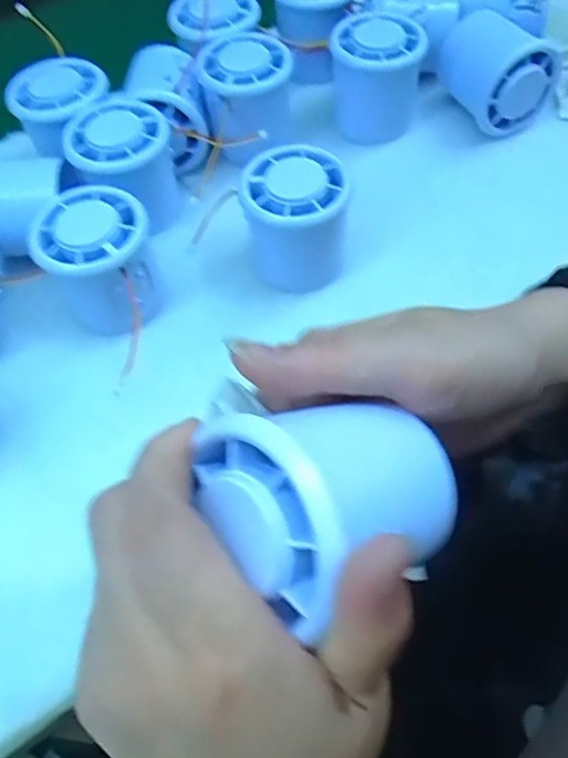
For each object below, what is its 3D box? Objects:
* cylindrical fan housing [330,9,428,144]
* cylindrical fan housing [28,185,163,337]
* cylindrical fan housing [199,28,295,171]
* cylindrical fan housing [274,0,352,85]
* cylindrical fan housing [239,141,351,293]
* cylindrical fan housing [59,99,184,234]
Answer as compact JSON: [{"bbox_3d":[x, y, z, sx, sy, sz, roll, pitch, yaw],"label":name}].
[{"bbox_3d":[0.057,-0.184,0.372,0.052,0.051,0.064,3,60,6],"label":"cylindrical fan housing"},{"bbox_3d":[-0.091,-0.056,0.308,0.053,0.055,0.056,-2,59,3],"label":"cylindrical fan housing"},{"bbox_3d":[-0.021,-0.169,0.366,0.052,0.050,0.058,-6,59,1],"label":"cylindrical fan housing"},{"bbox_3d":[0.018,-0.242,0.405,0.054,0.054,0.050,-2,59,3],"label":"cylindrical fan housing"},{"bbox_3d":[0.007,-0.081,0.317,0.054,0.053,0.062,0,60,4],"label":"cylindrical fan housing"},{"bbox_3d":[-0.089,-0.121,0.345,0.054,0.051,0.051,-2,59,3],"label":"cylindrical fan housing"}]

